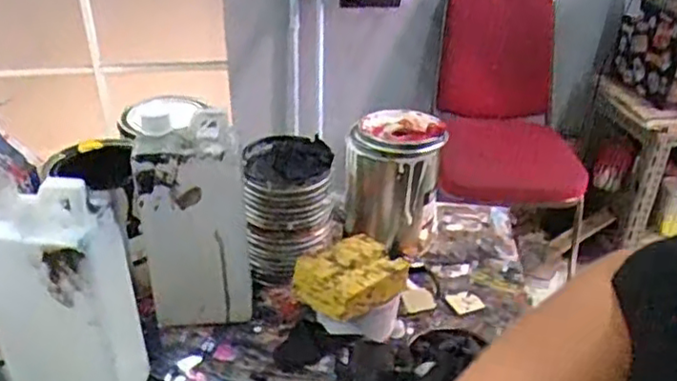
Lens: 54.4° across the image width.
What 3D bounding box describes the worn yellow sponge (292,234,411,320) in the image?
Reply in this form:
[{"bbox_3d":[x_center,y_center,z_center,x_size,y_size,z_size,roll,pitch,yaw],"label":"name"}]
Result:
[{"bbox_3d":[0.013,0.081,0.631,0.096,0.030,0.077,-25,39,-37],"label":"worn yellow sponge"}]

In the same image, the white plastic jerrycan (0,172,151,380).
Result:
[{"bbox_3d":[-0.220,0.089,0.524,0.106,0.213,0.067,4,30,5],"label":"white plastic jerrycan"}]

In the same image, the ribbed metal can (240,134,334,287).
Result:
[{"bbox_3d":[-0.056,0.018,0.726,0.091,0.129,0.096,-3,30,-6],"label":"ribbed metal can"}]

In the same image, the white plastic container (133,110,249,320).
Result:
[{"bbox_3d":[-0.137,0.032,0.632,0.103,0.200,0.064,-6,31,-12],"label":"white plastic container"}]

